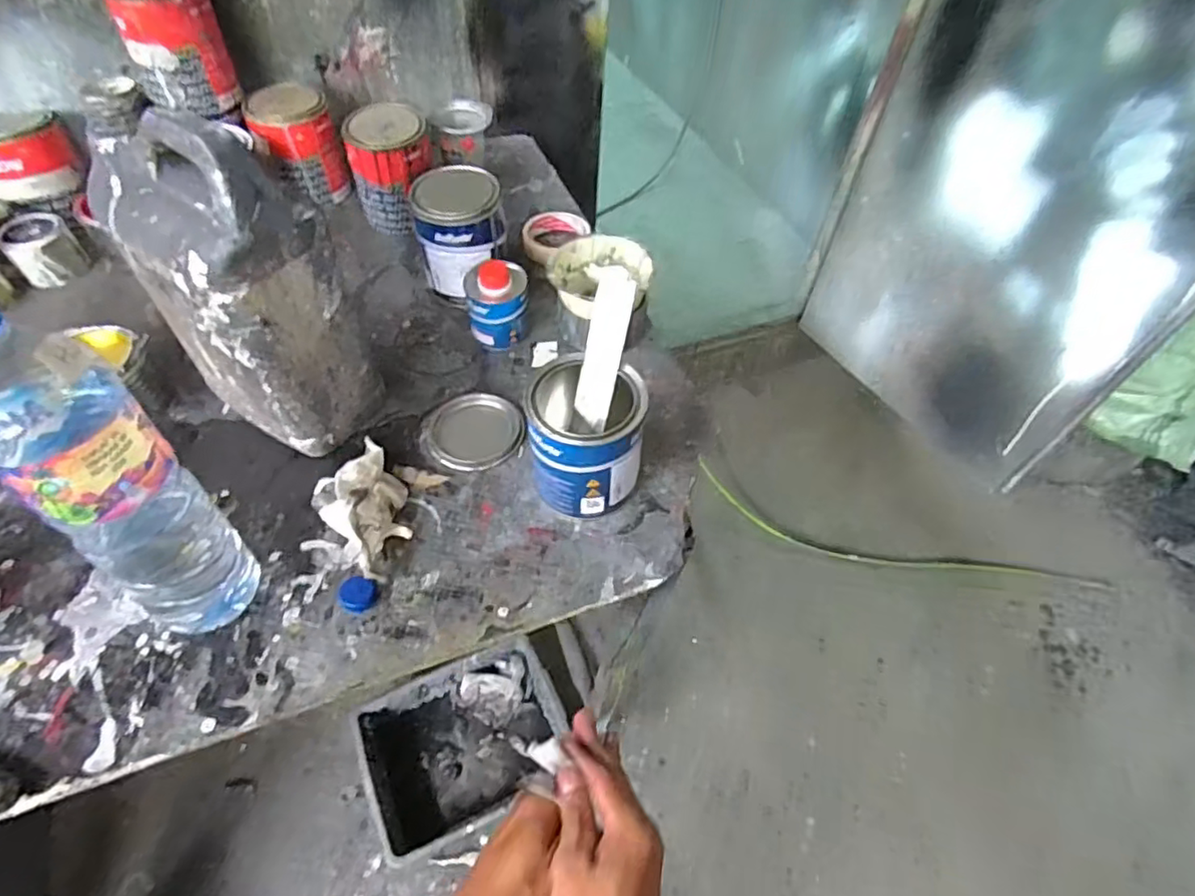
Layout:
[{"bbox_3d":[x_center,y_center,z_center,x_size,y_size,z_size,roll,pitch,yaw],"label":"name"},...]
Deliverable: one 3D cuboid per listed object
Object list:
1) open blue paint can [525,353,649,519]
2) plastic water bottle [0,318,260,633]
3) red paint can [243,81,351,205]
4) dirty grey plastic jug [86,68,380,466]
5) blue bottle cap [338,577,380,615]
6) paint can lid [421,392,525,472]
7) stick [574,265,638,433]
[{"bbox_3d":[-0.008,-0.007,0.601,0.104,0.122,0.103,2,52,-2],"label":"open blue paint can"},{"bbox_3d":[-0.345,0.028,0.440,0.096,0.303,0.086,26,55,16],"label":"plastic water bottle"},{"bbox_3d":[-0.422,-0.424,0.882,0.107,0.133,0.096,-19,56,-17],"label":"red paint can"},{"bbox_3d":[-0.324,-0.149,0.561,0.172,0.291,0.115,25,55,15],"label":"dirty grey plastic jug"},{"bbox_3d":[-0.214,0.132,0.556,0.033,0.010,0.029,17,53,9],"label":"blue bottle cap"},{"bbox_3d":[-0.137,-0.018,0.686,0.104,0.018,0.096,-1,53,1],"label":"paint can lid"},{"bbox_3d":[0.006,-0.092,0.580,0.037,0.147,0.007,15,15,13],"label":"stick"}]

